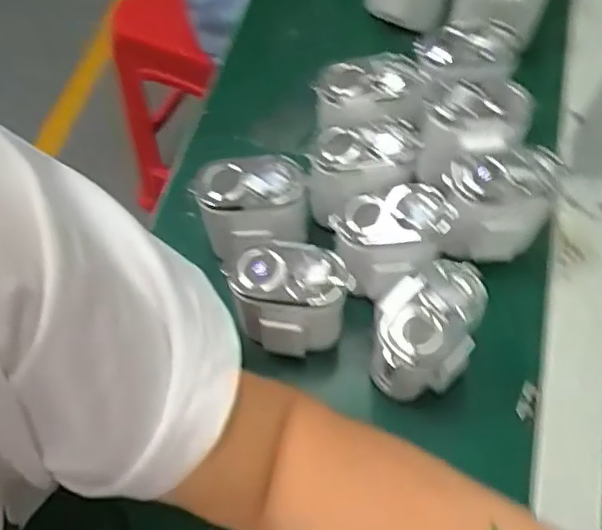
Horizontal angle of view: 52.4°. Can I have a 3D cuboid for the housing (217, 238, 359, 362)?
[{"bbox_3d":[-0.007,0.024,0.386,0.072,0.080,0.051,8,63,5],"label":"housing"}]

